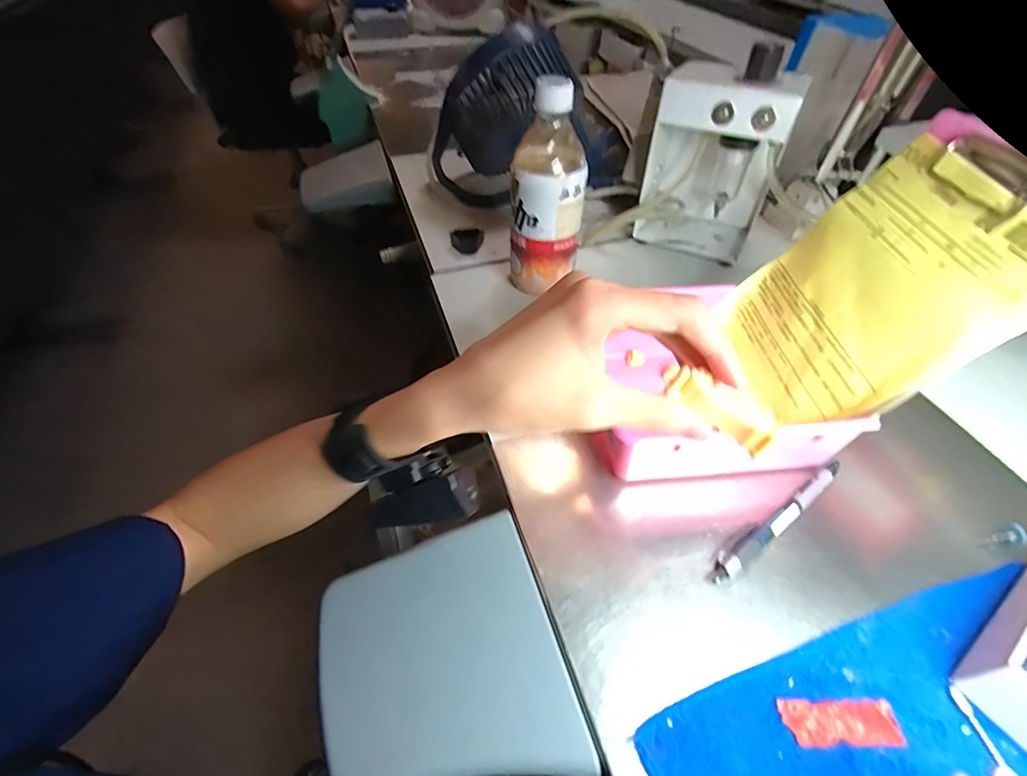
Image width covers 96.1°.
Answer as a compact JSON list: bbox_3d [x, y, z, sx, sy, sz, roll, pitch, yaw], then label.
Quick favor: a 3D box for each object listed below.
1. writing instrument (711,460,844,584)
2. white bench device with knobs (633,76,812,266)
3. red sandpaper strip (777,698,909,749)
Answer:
[{"bbox_3d":[0.181,0.087,0.312,0.135,0.010,0.015,-27,55,-22],"label":"writing instrument"},{"bbox_3d":[0.215,-0.244,0.496,0.120,0.172,0.098,24,54,18],"label":"white bench device with knobs"},{"bbox_3d":[0.170,0.174,0.240,0.057,0.004,0.020,1,50,0],"label":"red sandpaper strip"}]

